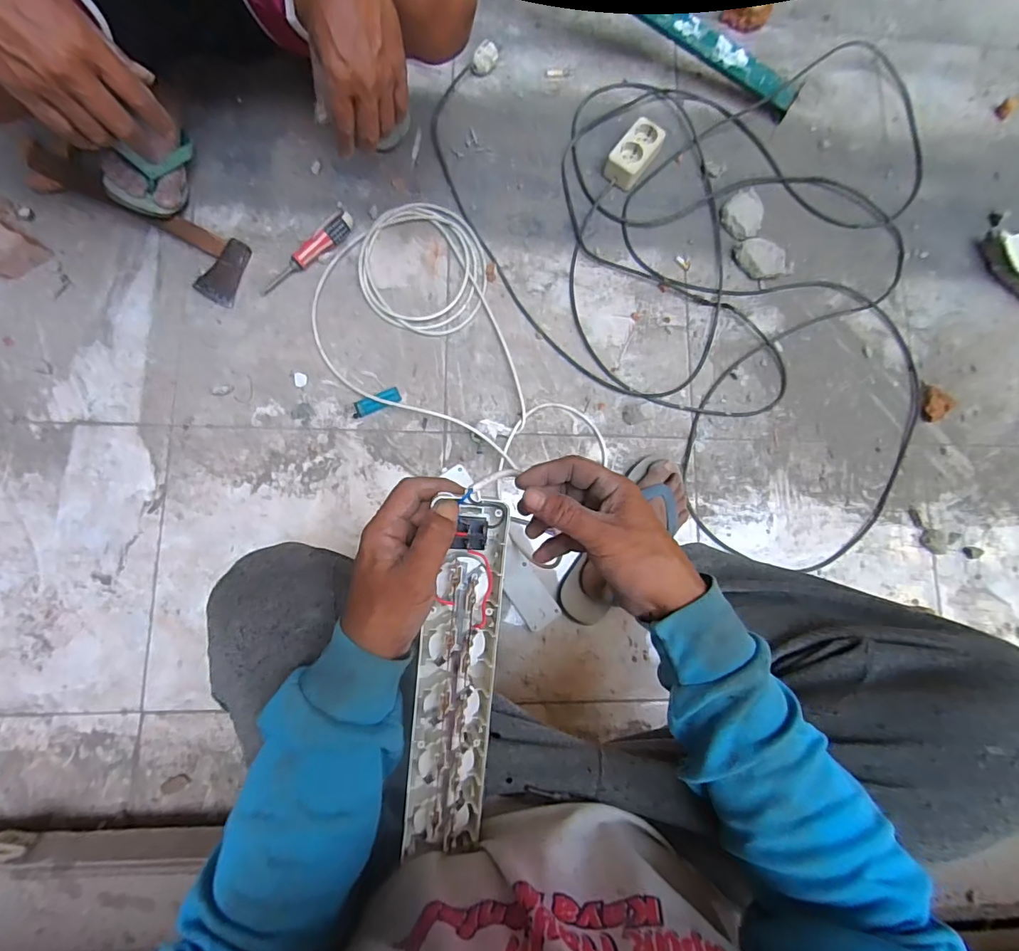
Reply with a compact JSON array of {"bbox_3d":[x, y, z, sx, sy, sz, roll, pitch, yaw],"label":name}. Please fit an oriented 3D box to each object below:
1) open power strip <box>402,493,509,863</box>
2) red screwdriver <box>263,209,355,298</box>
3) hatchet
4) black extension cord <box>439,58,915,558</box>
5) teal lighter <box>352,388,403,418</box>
[{"bbox_3d":[-0.037,0.147,0.354,0.056,0.029,0.256,8,94,-4],"label":"open power strip"},{"bbox_3d":[-0.311,-0.343,0.744,0.173,0.032,0.029,-39,87,-10],"label":"red screwdriver"},{"bbox_3d":[-0.558,-0.384,0.729,0.355,0.024,0.094,30,80,-1],"label":"hatchet"},{"bbox_3d":[0.469,-0.450,0.830,0.791,0.038,0.996,-35,86,-9],"label":"black extension cord"},{"bbox_3d":[-0.201,-0.110,0.731,0.075,0.013,0.023,-24,85,-8],"label":"teal lighter"}]

